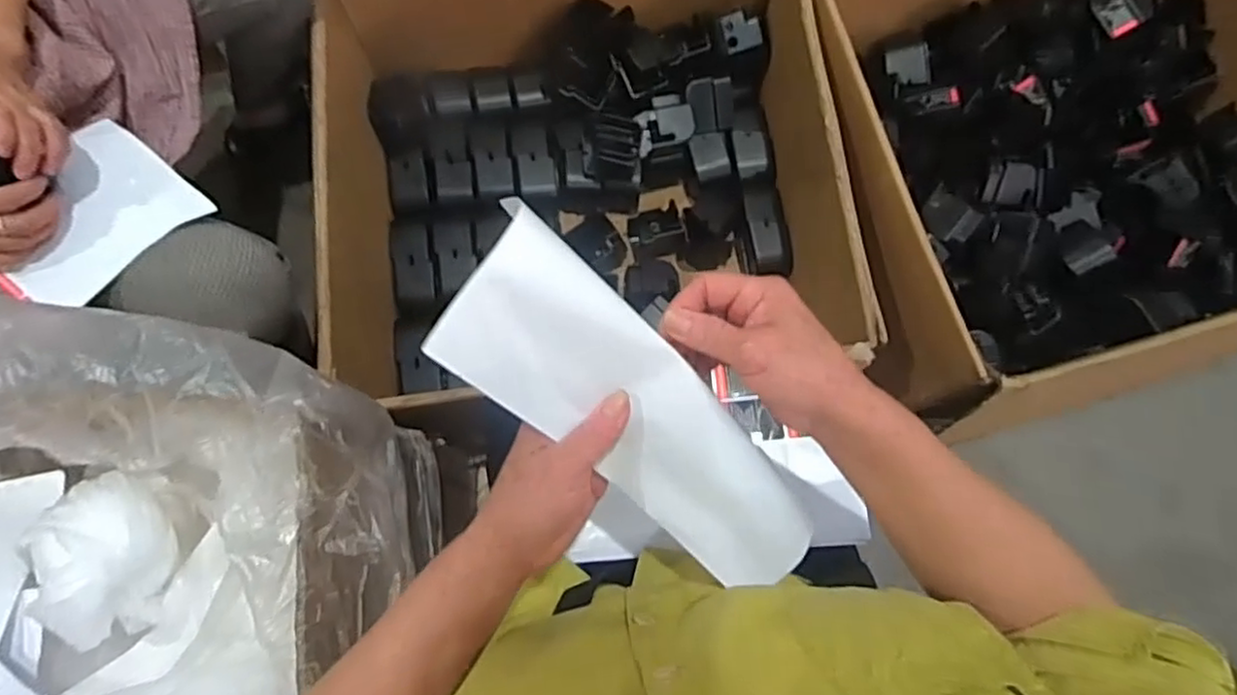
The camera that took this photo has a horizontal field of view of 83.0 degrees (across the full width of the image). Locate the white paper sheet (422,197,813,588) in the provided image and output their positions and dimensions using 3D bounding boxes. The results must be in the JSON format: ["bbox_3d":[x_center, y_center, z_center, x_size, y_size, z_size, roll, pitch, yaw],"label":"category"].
[{"bbox_3d":[0.013,0.044,0.386,0.086,0.029,0.255,-48,113,-9],"label":"white paper sheet"}]

